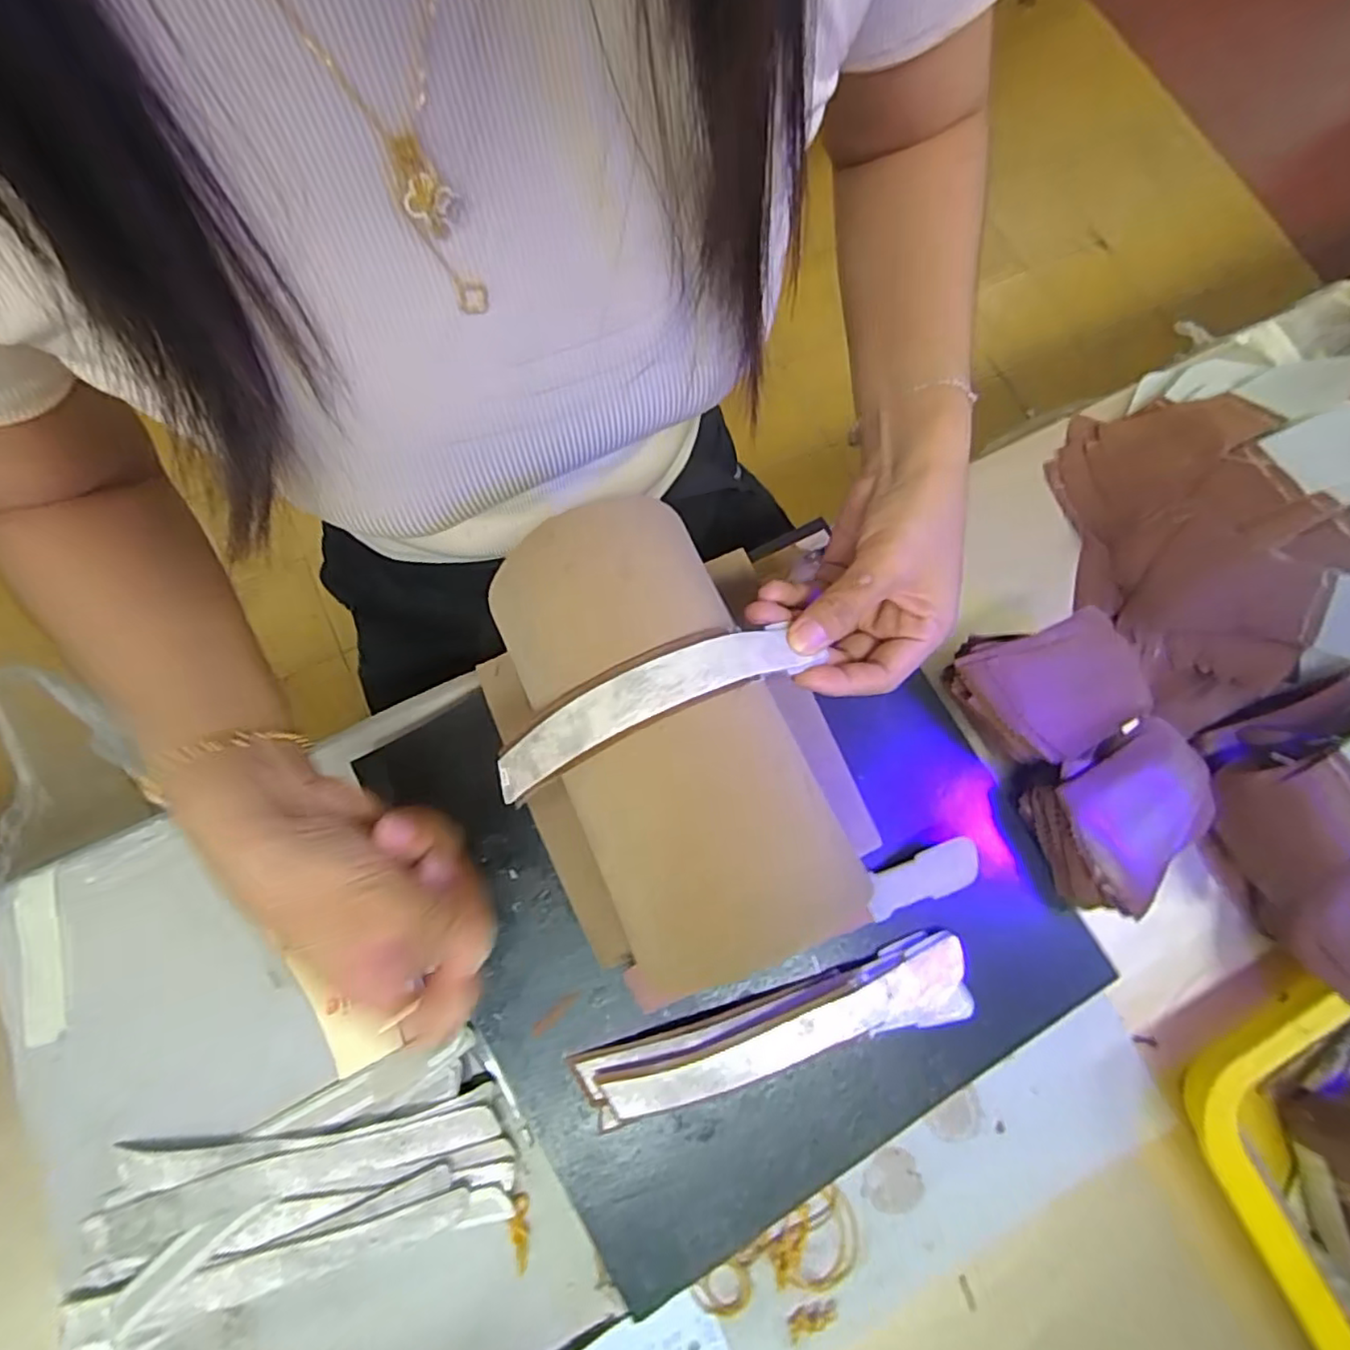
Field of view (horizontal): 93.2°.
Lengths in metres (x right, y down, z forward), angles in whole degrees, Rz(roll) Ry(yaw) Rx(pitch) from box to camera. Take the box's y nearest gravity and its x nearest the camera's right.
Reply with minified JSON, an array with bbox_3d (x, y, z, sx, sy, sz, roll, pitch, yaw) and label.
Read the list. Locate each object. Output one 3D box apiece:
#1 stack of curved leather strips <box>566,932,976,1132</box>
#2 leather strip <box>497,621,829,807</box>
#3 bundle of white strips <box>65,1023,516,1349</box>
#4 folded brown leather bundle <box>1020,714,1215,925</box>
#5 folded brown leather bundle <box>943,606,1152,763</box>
[{"bbox_3d":[0.051,0.177,0.319,0.200,0.019,0.040,-14,78,-5],"label":"stack of curved leather strips"},{"bbox_3d":[-0.010,0.010,0.255,0.138,0.052,0.024,-25,79,-5],"label":"leather strip"},{"bbox_3d":[-0.189,0.253,0.310,0.203,0.020,0.084,-18,78,-6],"label":"bundle of white strips"},{"bbox_3d":[0.238,0.075,0.343,0.091,0.034,0.066,-32,80,-9],"label":"folded brown leather bundle"},{"bbox_3d":[0.203,0.010,0.354,0.096,0.038,0.070,-13,78,-5],"label":"folded brown leather bundle"}]

